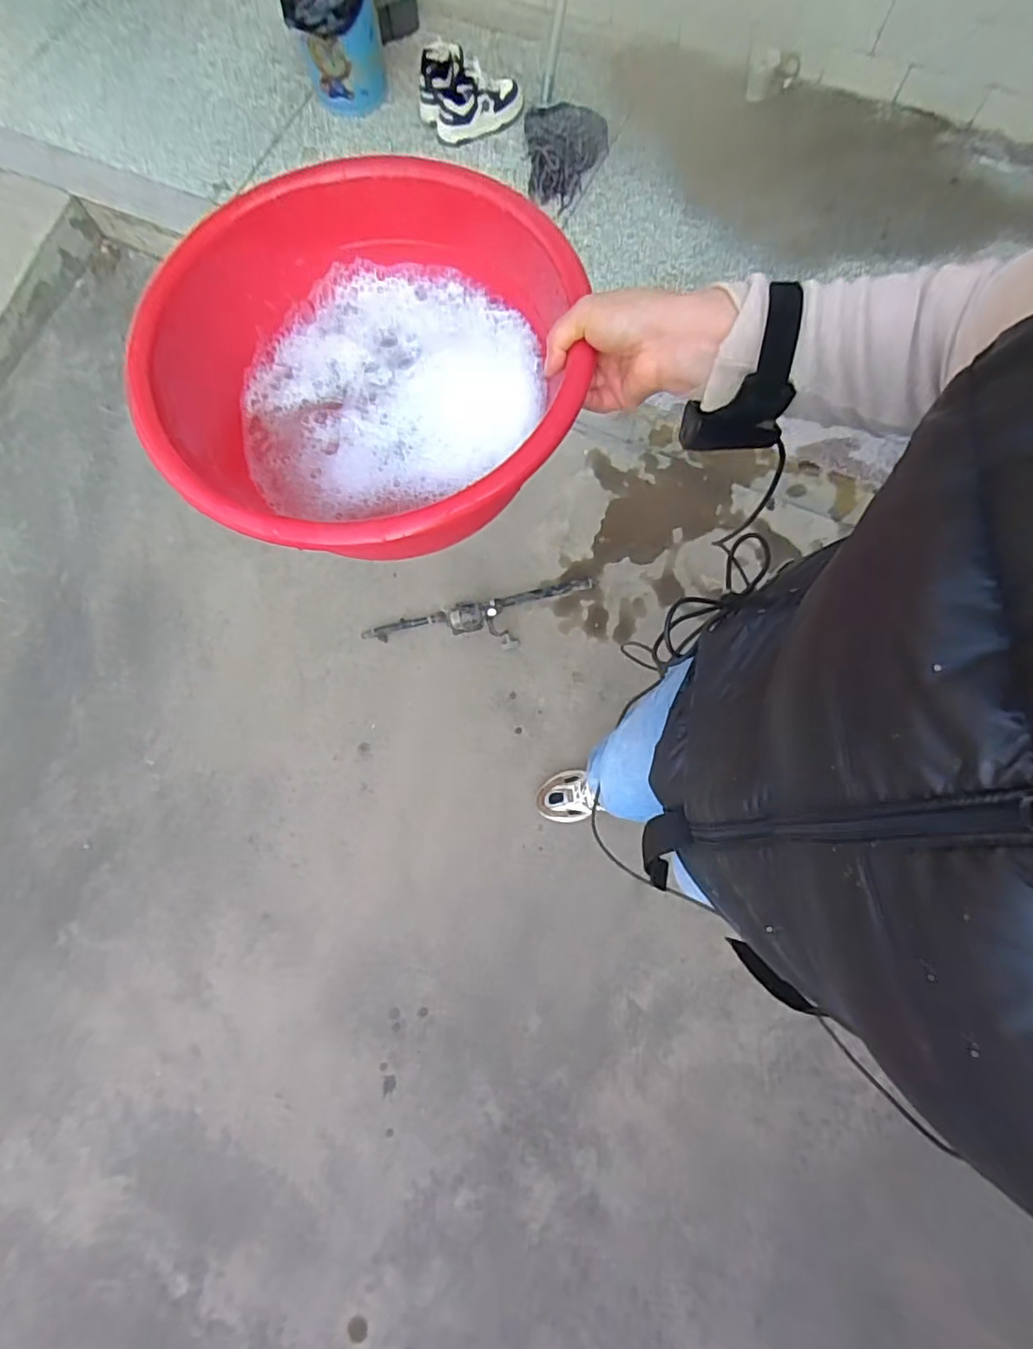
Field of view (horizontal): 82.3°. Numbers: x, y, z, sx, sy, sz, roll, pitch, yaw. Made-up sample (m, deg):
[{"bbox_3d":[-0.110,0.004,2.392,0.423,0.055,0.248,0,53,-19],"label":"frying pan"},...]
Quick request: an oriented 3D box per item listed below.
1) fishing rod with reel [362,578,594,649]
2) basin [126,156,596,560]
[{"bbox_3d":[-0.090,-0.118,1.305,0.515,0.105,0.123,-12,76,-1],"label":"fishing rod with reel"},{"bbox_3d":[-0.114,-0.244,0.491,0.318,0.115,0.336,0,76,2],"label":"basin"}]

